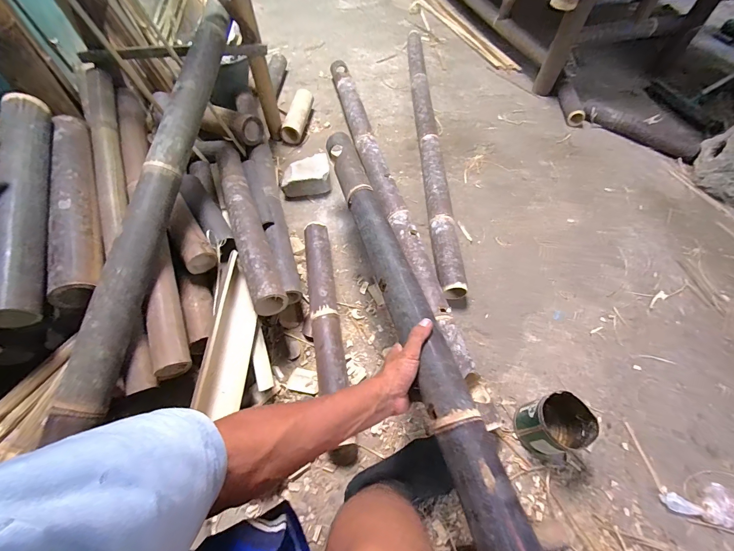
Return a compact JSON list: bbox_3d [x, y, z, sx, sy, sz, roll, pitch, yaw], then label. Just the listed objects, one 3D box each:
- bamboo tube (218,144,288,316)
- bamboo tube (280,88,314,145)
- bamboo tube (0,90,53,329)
[{"bbox_3d":[-0.297,-0.142,0.789,0.076,0.081,0.542,-18,60,-16],"label":"bamboo tube"},{"bbox_3d":[-0.247,-0.581,1.193,0.069,0.074,0.241,8,59,2],"label":"bamboo tube"},{"bbox_3d":[-0.657,-0.143,0.628,0.075,0.070,0.487,-10,73,-9],"label":"bamboo tube"}]

